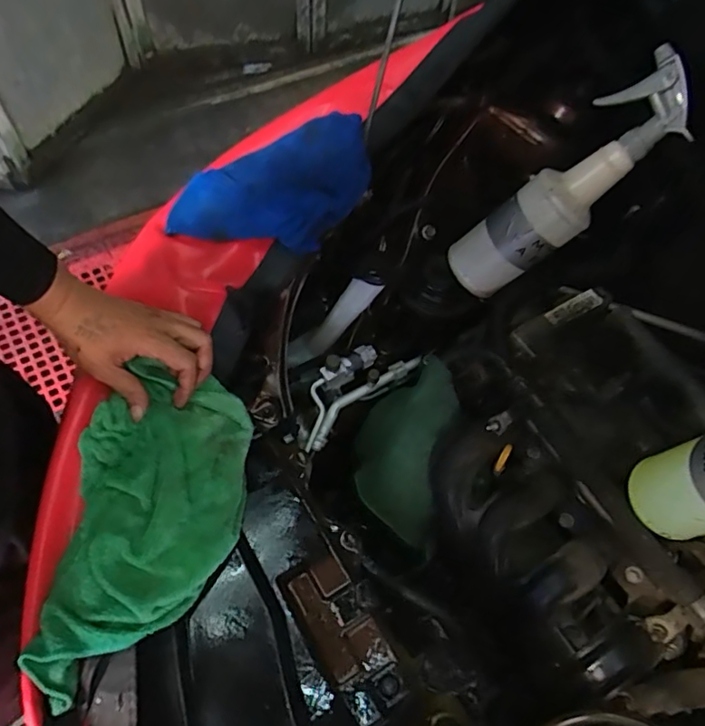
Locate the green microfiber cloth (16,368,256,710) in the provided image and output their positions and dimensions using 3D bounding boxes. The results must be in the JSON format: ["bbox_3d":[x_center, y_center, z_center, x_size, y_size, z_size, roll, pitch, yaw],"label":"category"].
[{"bbox_3d":[-0.179,0.141,0.501,0.138,0.063,0.268,4,59,-2],"label":"green microfiber cloth"}]

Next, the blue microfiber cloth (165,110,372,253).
[{"bbox_3d":[-0.092,-0.193,0.651,0.238,0.045,0.141,-23,78,2],"label":"blue microfiber cloth"}]

